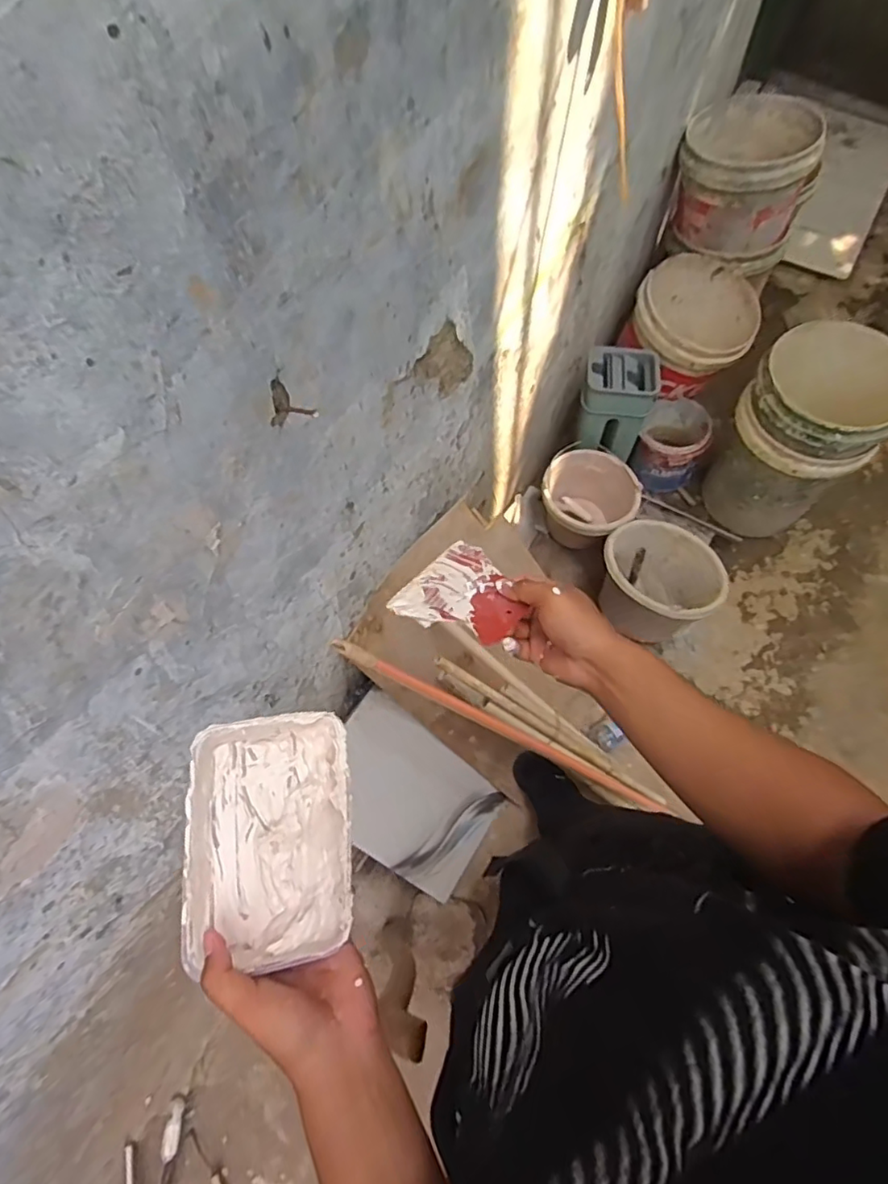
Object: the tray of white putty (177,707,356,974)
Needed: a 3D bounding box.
[{"bbox_3d":[-0.127,0.180,0.447,0.114,0.048,0.163,-7,65,0],"label":"tray of white putty"}]

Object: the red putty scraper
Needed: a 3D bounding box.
[{"bbox_3d":[0.023,0.003,0.569,0.105,0.011,0.120,27,47,24],"label":"red putty scraper"}]

